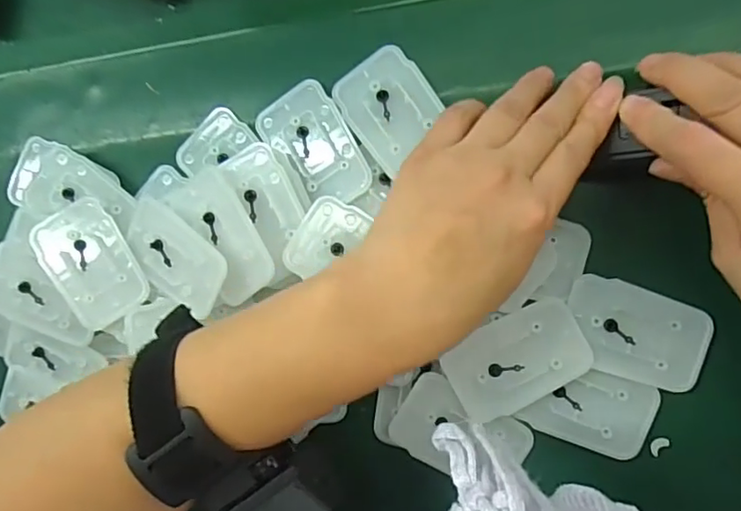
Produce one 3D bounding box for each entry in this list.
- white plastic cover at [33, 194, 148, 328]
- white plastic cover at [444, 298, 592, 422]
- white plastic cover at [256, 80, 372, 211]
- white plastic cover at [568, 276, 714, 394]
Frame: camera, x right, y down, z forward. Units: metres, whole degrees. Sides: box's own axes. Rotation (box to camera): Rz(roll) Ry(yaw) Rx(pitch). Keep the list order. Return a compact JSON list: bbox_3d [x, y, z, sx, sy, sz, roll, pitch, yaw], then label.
[{"bbox_3d":[-0.156,0.004,0.316,0.043,0.009,0.069,-30,86,9],"label":"white plastic cover"},{"bbox_3d":[0.075,0.054,0.293,0.069,0.010,0.047,-26,87,9],"label":"white plastic cover"},{"bbox_3d":[-0.030,-0.057,0.303,0.041,0.013,0.067,-35,86,9],"label":"white plastic cover"},{"bbox_3d":[0.133,0.039,0.286,0.067,0.004,0.046,17,94,9],"label":"white plastic cover"}]

